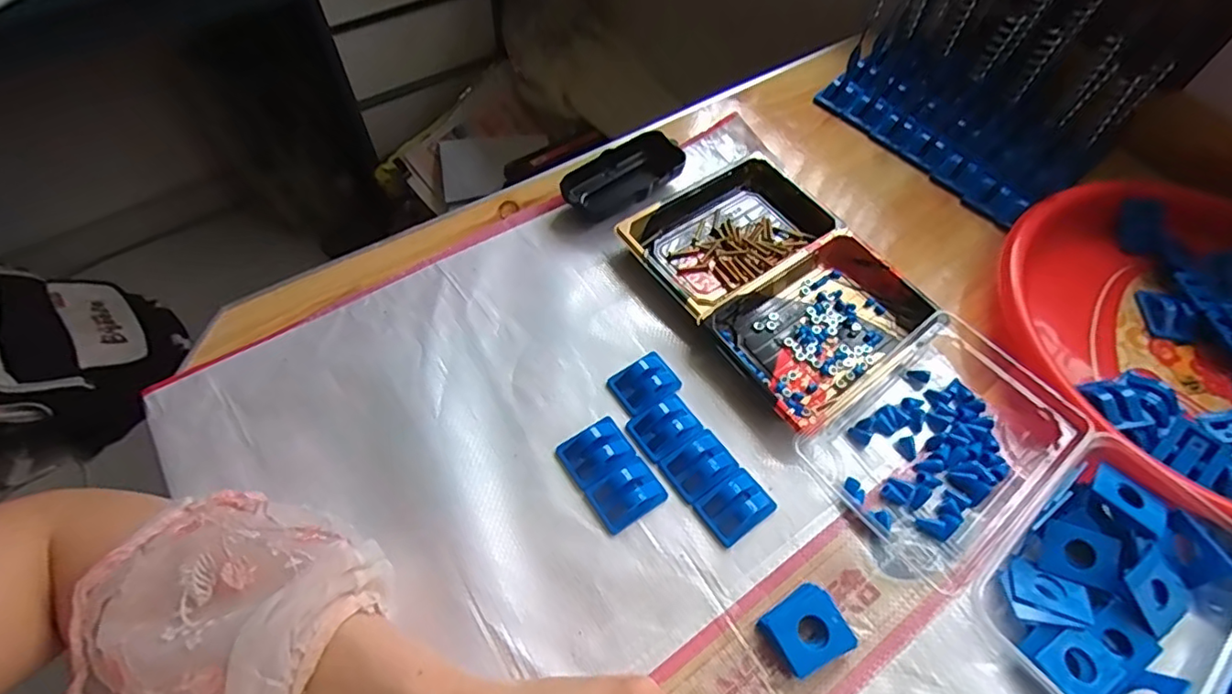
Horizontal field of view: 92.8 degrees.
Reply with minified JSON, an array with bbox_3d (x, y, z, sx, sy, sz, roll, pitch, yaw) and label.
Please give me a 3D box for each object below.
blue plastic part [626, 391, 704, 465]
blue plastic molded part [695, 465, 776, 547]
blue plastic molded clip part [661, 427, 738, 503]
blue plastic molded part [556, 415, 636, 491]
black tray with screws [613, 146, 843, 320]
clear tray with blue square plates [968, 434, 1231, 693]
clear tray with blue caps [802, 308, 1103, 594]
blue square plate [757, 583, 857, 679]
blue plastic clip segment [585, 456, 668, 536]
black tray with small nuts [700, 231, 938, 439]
[{"bbox_3d":[0.034,0.052,0.393,0.044,0.012,0.034,-30,65,-19],"label":"blue plastic part"},{"bbox_3d":[0.077,0.100,0.372,0.044,0.014,0.033,-33,66,-20],"label":"blue plastic molded part"},{"bbox_3d":[0.056,0.077,0.385,0.043,0.012,0.034,-33,66,-20],"label":"blue plastic molded clip part"},{"bbox_3d":[-0.013,0.068,0.386,0.044,0.013,0.037,-31,65,-20],"label":"blue plastic molded part"},{"bbox_3d":[0.093,-0.093,0.479,0.159,0.022,0.108,-31,65,-19],"label":"black tray with screws"},{"bbox_3d":[0.296,0.137,0.342,0.115,0.036,0.152,40,65,19],"label":"clear tray with blue square plates"},{"bbox_3d":[0.221,0.058,0.390,0.164,0.031,0.122,-36,67,-22],"label":"clear tray with blue caps"},{"bbox_3d":[0.110,0.163,0.336,0.043,0.013,0.039,-29,64,-19],"label":"blue square plate"},{"bbox_3d":[0.008,0.092,0.371,0.045,0.015,0.033,-31,65,-19],"label":"blue plastic clip segment"},{"bbox_3d":[0.150,-0.018,0.437,0.161,0.021,0.105,-36,67,-22],"label":"black tray with small nuts"}]

